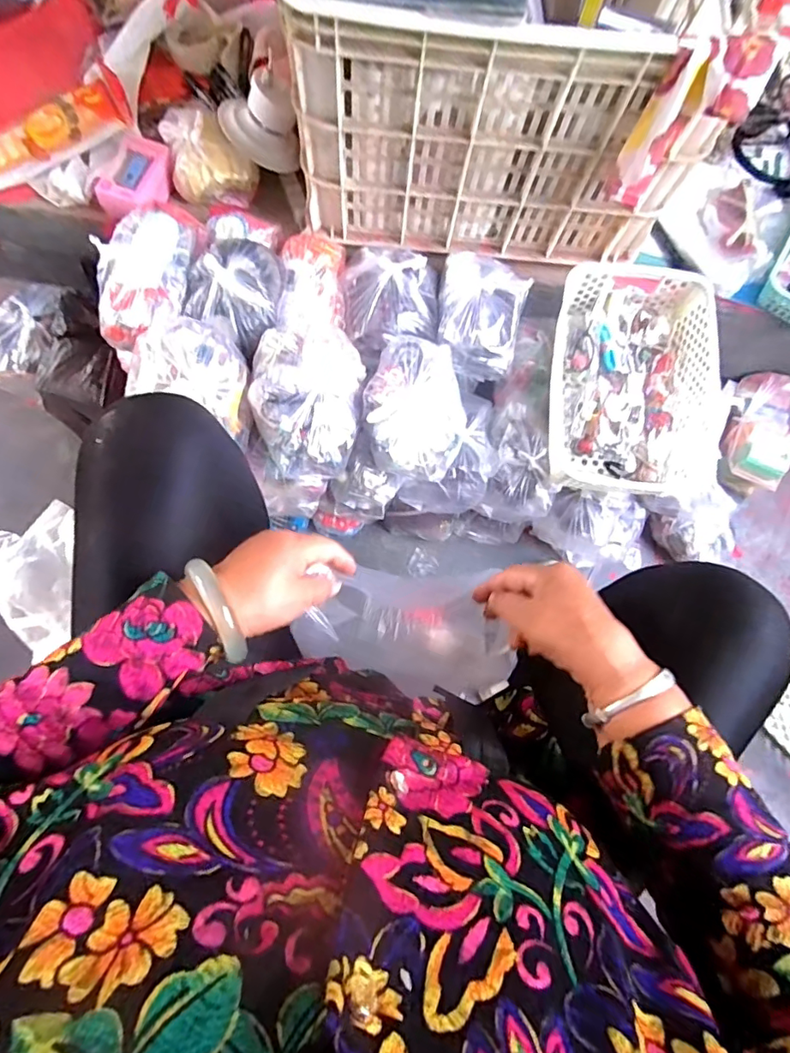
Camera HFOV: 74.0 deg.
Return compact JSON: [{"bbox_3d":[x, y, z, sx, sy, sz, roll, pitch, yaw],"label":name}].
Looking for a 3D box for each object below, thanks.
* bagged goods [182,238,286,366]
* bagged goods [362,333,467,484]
[{"bbox_3d":[-0.202,-0.300,0.663,0.114,0.066,0.135,17,78,2],"label":"bagged goods"},{"bbox_3d":[0.028,-0.153,0.669,0.135,0.075,0.177,16,78,2],"label":"bagged goods"}]

